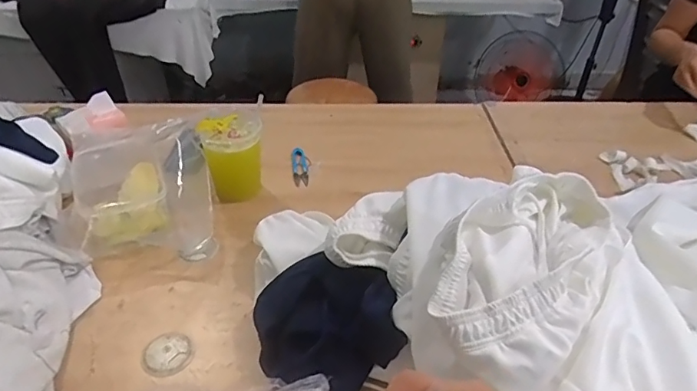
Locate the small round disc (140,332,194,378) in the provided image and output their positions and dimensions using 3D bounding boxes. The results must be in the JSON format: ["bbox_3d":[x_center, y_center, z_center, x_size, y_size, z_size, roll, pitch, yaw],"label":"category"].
[{"bbox_3d":[-0.245,0.215,0.683,0.065,0.008,0.067,1,38,-1],"label":"small round disc"}]

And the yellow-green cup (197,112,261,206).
[{"bbox_3d":[-0.209,-0.071,0.917,0.101,0.148,0.083,-10,40,-14],"label":"yellow-green cup"}]

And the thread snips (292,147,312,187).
[{"bbox_3d":[-0.095,-0.060,1.023,0.037,0.010,0.120,-4,39,-6],"label":"thread snips"}]

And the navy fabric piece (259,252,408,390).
[{"bbox_3d":[-0.032,0.165,0.660,0.164,0.098,0.181,-21,43,-26],"label":"navy fabric piece"}]

